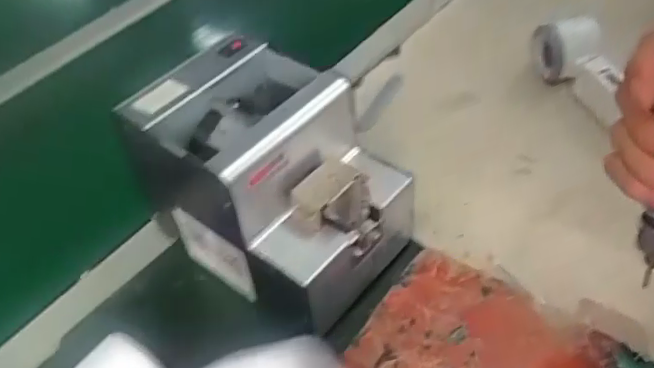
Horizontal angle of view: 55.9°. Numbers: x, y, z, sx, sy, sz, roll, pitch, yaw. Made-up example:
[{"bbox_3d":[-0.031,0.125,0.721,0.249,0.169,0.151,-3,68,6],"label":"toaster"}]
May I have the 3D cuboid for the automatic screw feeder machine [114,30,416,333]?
[{"bbox_3d":[-0.036,0.000,0.472,0.162,0.155,0.130,29,55,32],"label":"automatic screw feeder machine"}]

